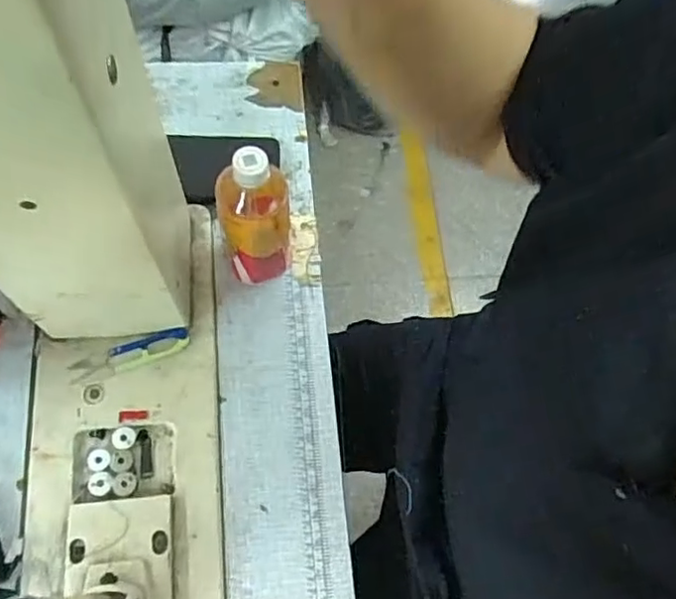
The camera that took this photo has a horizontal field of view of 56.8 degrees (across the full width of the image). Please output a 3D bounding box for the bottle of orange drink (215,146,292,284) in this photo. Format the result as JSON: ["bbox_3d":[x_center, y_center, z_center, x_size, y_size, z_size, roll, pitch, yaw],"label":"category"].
[{"bbox_3d":[-0.079,-0.081,0.599,0.061,0.183,0.064,-8,69,-6],"label":"bottle of orange drink"}]

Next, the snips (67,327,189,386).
[{"bbox_3d":[-0.209,0.057,0.629,0.120,0.010,0.026,-17,70,-9],"label":"snips"}]

